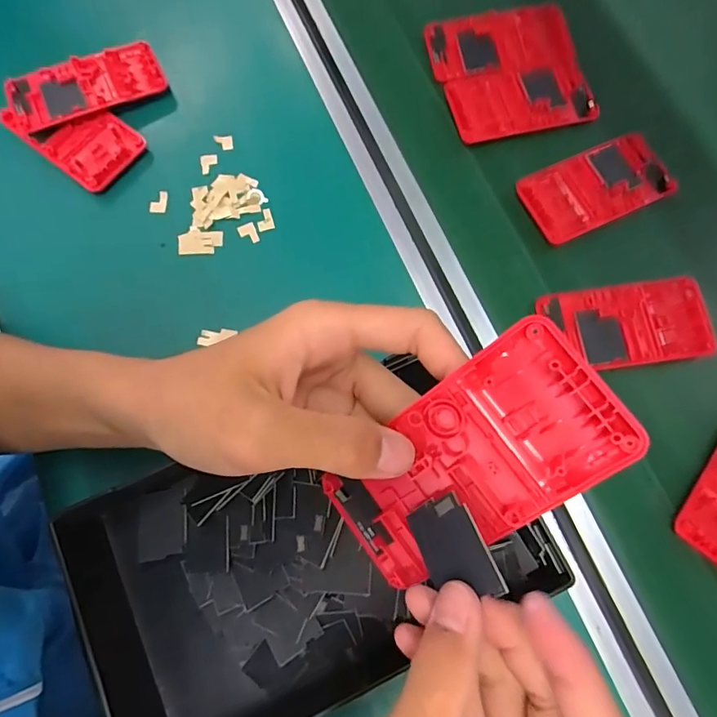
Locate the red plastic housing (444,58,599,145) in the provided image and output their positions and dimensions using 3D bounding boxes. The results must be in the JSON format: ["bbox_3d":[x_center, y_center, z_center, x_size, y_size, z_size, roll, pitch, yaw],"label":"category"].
[{"bbox_3d":[0.137,-0.220,0.410,0.122,0.012,0.062,-13,76,-4],"label":"red plastic housing"}]

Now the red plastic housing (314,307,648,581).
[{"bbox_3d":[0.042,0.042,0.193,0.119,0.010,0.060,-40,81,22],"label":"red plastic housing"}]

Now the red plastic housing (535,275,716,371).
[{"bbox_3d":[0.197,-0.025,0.357,0.123,0.010,0.061,-8,76,-3],"label":"red plastic housing"}]

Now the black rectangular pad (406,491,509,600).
[{"bbox_3d":[0.037,0.075,0.193,0.030,0.004,0.040,-28,84,33],"label":"black rectangular pad"}]

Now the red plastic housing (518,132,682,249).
[{"bbox_3d":[0.189,-0.137,0.387,0.118,0.010,0.061,-23,77,-7],"label":"red plastic housing"}]

